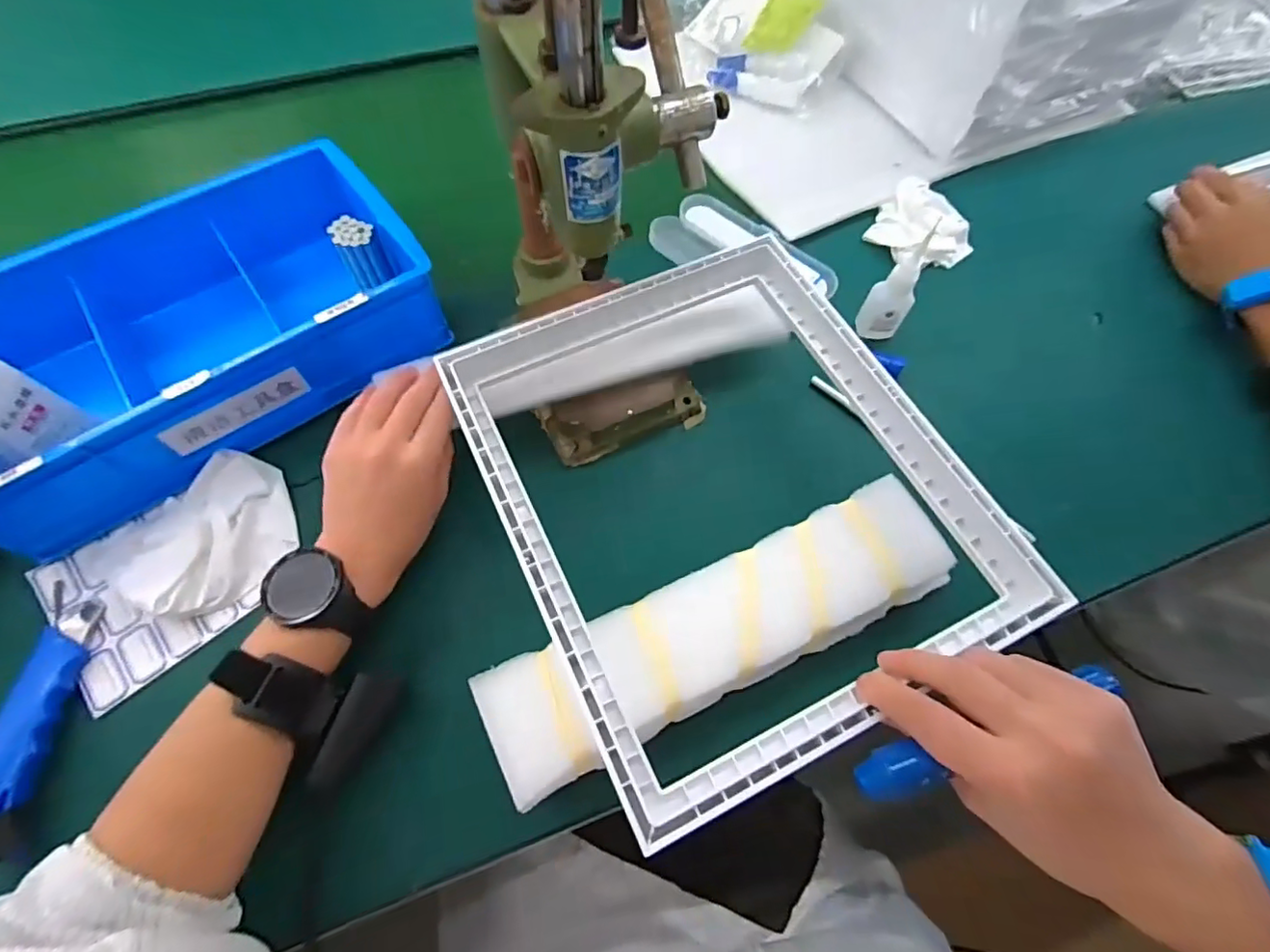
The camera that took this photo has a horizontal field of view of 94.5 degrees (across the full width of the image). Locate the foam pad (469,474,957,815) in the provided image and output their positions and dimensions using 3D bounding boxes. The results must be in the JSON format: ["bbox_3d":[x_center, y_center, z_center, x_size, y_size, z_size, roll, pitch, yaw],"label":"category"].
[{"bbox_3d":[0.053,0.100,0.393,0.312,0.040,0.093,-23,67,-12],"label":"foam pad"}]

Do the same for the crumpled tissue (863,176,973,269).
[{"bbox_3d":[0.287,-0.246,0.581,0.092,0.031,0.085,33,68,13],"label":"crumpled tissue"}]

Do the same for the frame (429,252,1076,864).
[{"bbox_3d":[0.056,-0.002,0.374,0.274,0.031,0.325,-23,67,-12],"label":"frame"}]

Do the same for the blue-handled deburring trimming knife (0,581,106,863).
[{"bbox_3d":[-0.388,0.153,0.377,0.032,0.025,0.157,-2,65,-3],"label":"blue-handled deburring trimming knife"}]

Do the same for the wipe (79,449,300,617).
[{"bbox_3d":[-0.318,0.045,0.430,0.127,0.023,0.105,-41,72,-18],"label":"wipe"}]

